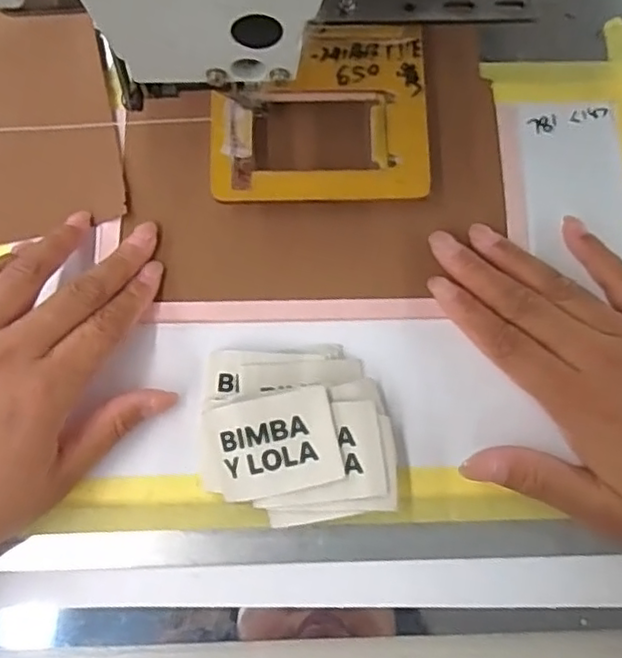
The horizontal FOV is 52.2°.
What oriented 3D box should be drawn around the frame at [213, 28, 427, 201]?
[{"bbox_3d":[0.005,-0.106,0.314,0.104,0.007,0.091,-1,79,0],"label":"frame"}]

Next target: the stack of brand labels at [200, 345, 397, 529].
[{"bbox_3d":[-0.007,0.045,0.284,0.081,0.030,0.075,-4,80,-1],"label":"stack of brand labels"}]

